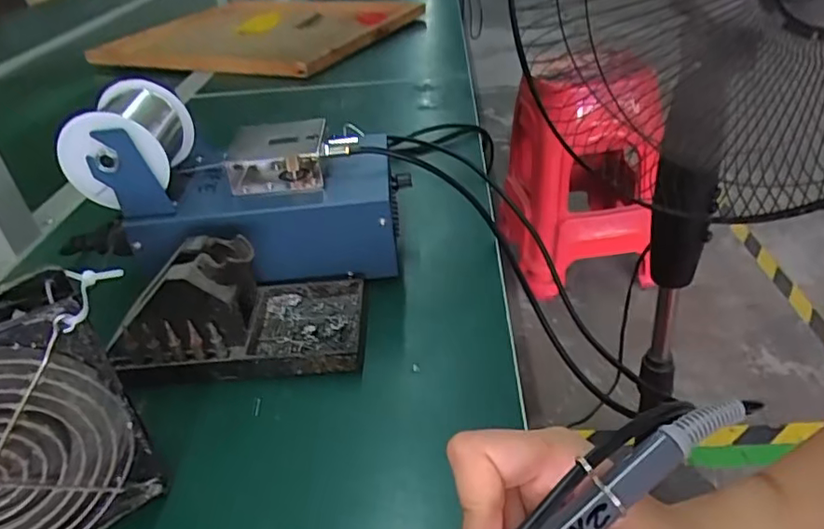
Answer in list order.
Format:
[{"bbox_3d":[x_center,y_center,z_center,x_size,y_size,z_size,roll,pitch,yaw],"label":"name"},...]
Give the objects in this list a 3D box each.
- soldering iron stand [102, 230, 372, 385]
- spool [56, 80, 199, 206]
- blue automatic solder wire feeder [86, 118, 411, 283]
[{"bbox_3d":[-0.106,0.022,0.371,0.144,0.071,0.076,-7,34,0],"label":"soldering iron stand"},{"bbox_3d":[-0.186,-0.085,0.399,0.066,0.056,0.079,-3,34,2],"label":"spool"},{"bbox_3d":[-0.105,-0.053,0.429,0.189,0.119,0.106,-4,34,3],"label":"blue automatic solder wire feeder"}]

